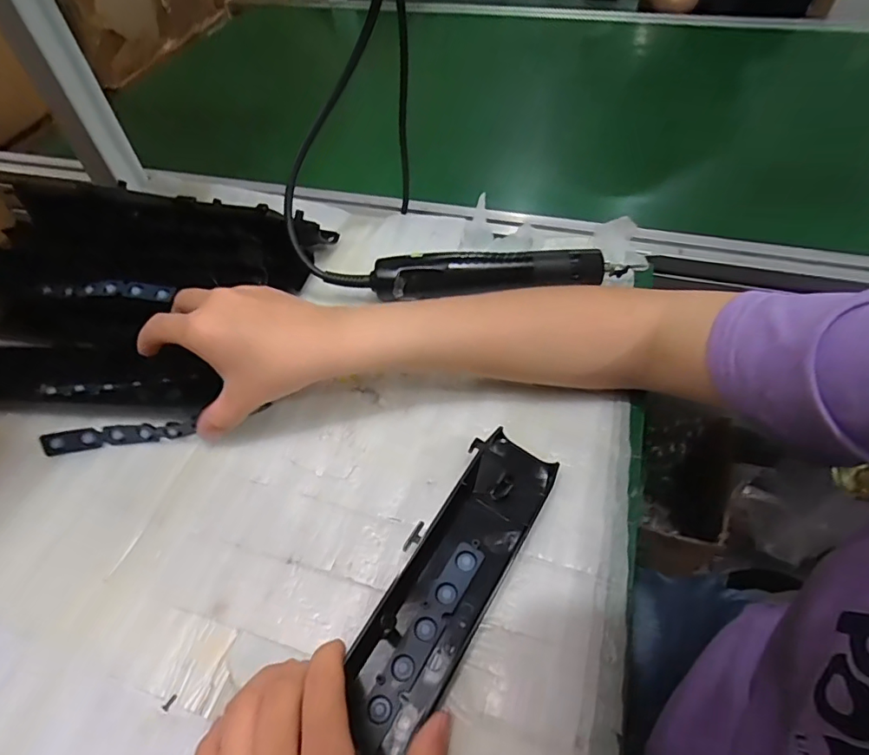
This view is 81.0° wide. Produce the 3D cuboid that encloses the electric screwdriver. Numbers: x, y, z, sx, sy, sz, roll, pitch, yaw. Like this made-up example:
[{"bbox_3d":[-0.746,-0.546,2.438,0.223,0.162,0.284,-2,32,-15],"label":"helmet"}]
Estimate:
[{"bbox_3d":[0.055,-0.087,0.444,0.211,0.038,0.033,-4,51,0],"label":"electric screwdriver"}]

